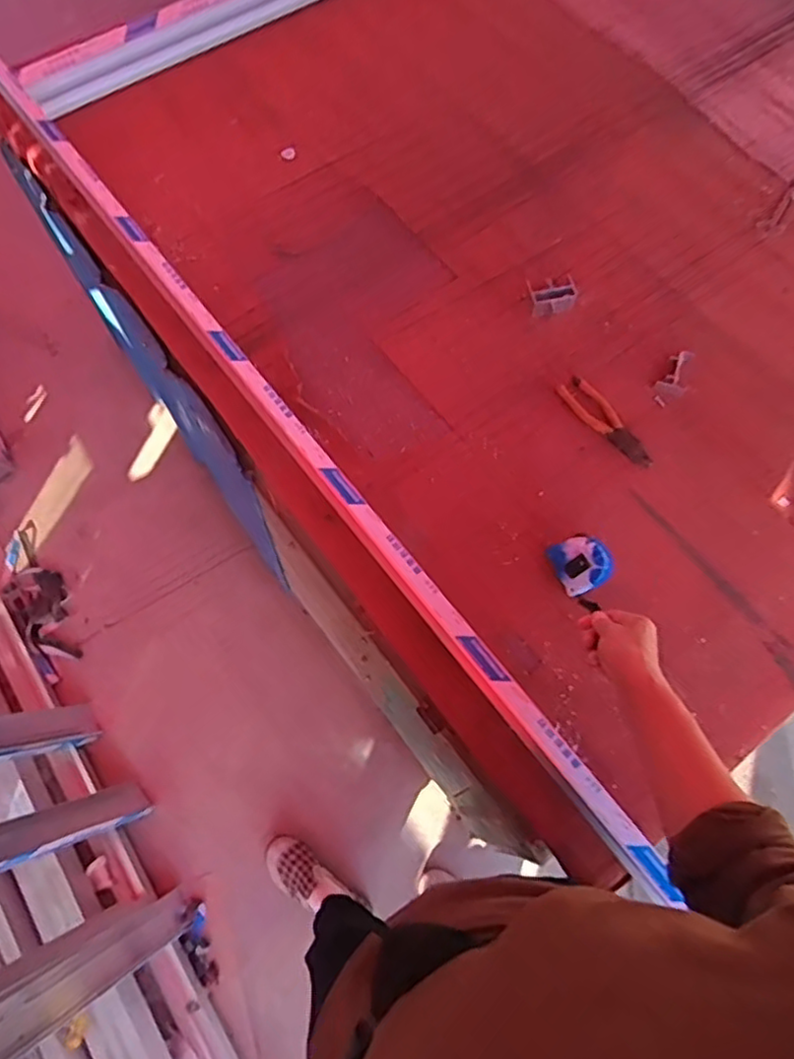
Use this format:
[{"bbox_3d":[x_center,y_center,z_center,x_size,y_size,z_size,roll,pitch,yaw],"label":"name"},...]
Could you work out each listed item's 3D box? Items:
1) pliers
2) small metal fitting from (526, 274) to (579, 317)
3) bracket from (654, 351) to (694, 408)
[{"bbox_3d":[0.304,-0.157,0.936,0.049,0.010,0.175,-34,72,-12],"label":"pliers"},{"bbox_3d":[0.248,-0.369,1.017,0.077,0.031,0.063,-4,65,-6],"label":"small metal fitting"},{"bbox_3d":[0.414,-0.224,0.958,0.041,0.016,0.102,30,72,12],"label":"bracket"}]

